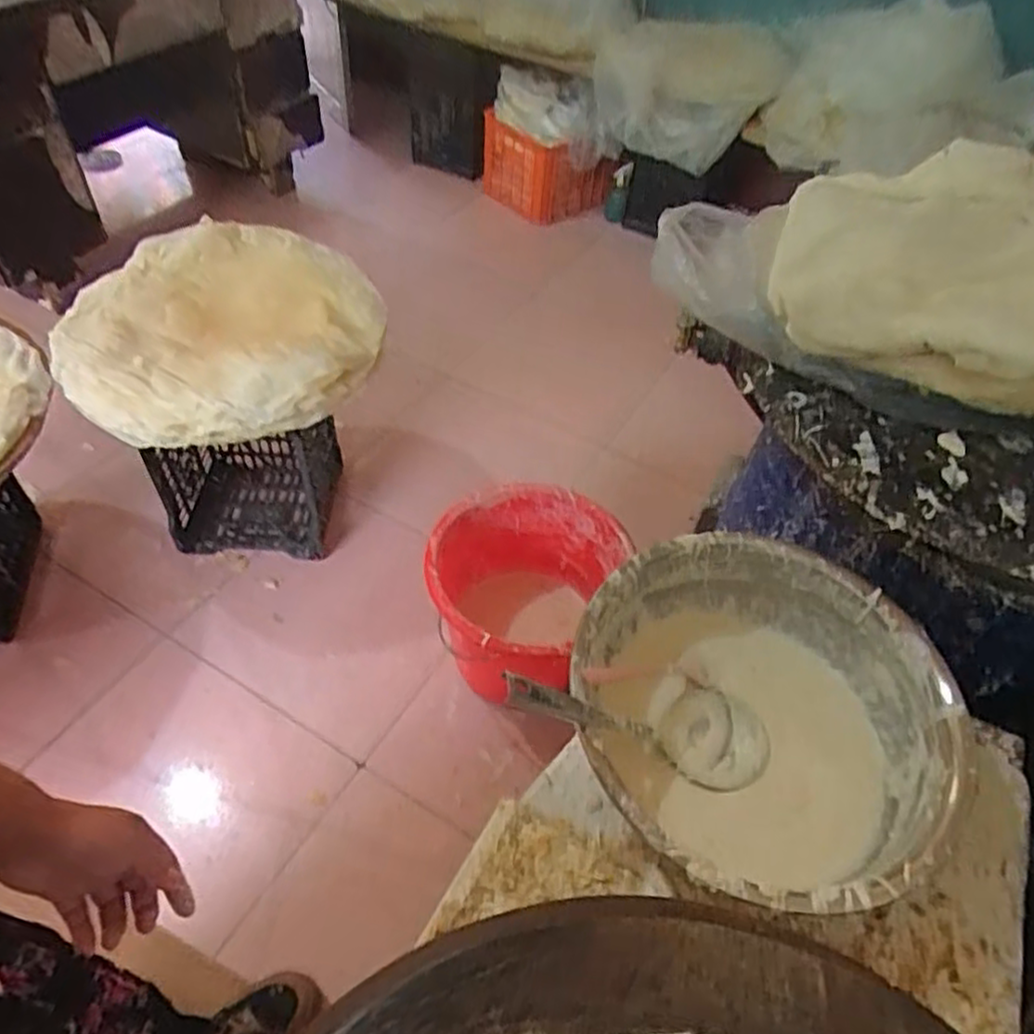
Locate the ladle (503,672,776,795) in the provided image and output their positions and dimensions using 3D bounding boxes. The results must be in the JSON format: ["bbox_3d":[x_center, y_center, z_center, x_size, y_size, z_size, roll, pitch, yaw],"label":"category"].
[{"bbox_3d":[0.121,0.196,0.734,0.326,0.071,0.111,24,38,-33],"label":"ladle"}]

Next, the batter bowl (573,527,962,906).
[{"bbox_3d":[0.243,0.207,0.762,0.364,0.159,0.353,2,50,-2],"label":"batter bowl"}]

